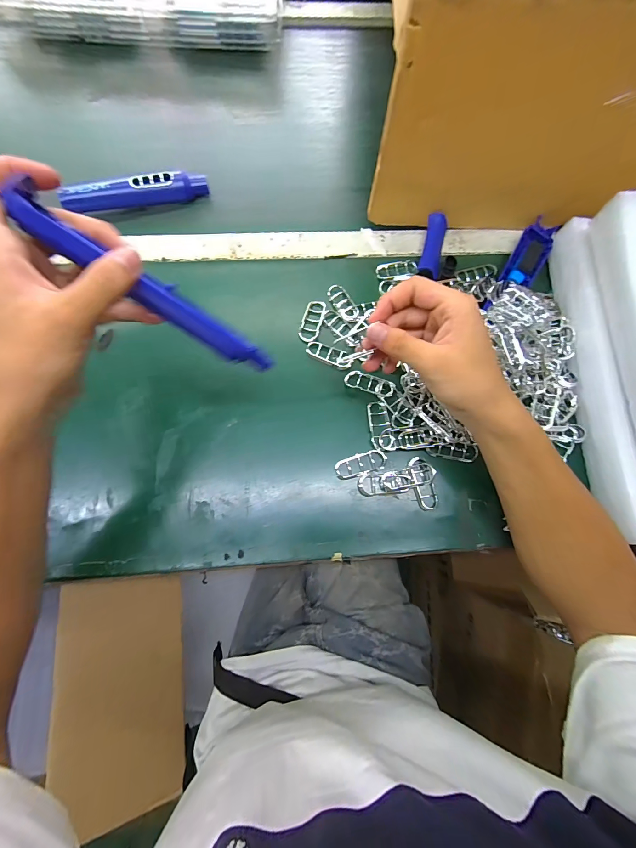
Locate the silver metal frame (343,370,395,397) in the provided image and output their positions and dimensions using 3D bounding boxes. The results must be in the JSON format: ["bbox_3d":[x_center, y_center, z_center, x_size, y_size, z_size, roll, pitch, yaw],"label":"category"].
[{"bbox_3d":[0.056,-0.044,0.352,0.053,0.006,0.021,20,77,4],"label":"silver metal frame"}]

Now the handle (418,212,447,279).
[{"bbox_3d":[0.140,-0.216,0.396,0.026,0.018,0.083,16,77,3],"label":"handle"}]

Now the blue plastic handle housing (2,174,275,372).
[{"bbox_3d":[-0.106,-0.085,0.224,0.173,0.023,0.026,31,76,-30],"label":"blue plastic handle housing"}]

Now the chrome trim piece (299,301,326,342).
[{"bbox_3d":[-0.007,-0.118,0.372,0.022,0.004,0.052,15,77,3],"label":"chrome trim piece"}]

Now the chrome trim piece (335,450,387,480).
[{"bbox_3d":[0.044,0.041,0.330,0.053,0.004,0.022,-15,78,-4],"label":"chrome trim piece"}]

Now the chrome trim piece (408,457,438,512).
[{"bbox_3d":[0.106,0.060,0.329,0.020,0.004,0.052,-13,77,-4],"label":"chrome trim piece"}]

